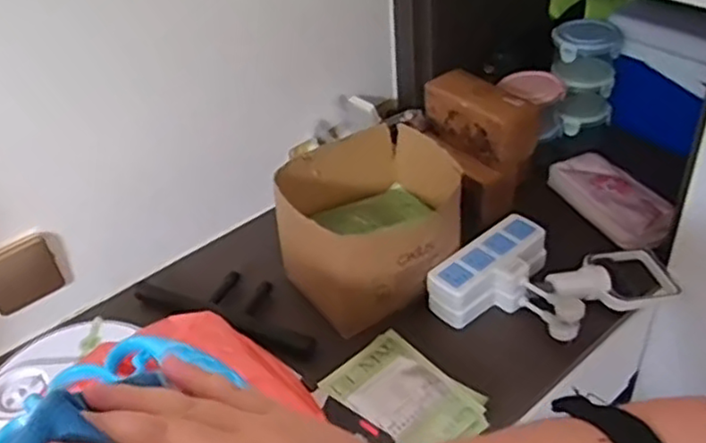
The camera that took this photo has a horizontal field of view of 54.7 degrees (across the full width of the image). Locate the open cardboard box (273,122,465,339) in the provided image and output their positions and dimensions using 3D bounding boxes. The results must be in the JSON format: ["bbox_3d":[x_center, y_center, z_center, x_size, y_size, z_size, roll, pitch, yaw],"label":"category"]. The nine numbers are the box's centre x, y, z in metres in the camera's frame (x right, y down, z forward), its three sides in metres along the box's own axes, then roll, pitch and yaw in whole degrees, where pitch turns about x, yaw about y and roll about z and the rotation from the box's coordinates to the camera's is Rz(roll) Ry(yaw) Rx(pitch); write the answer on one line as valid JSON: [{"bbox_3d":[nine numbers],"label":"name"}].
[{"bbox_3d":[0.026,0.003,0.915,0.230,0.151,0.209,-21,40,-18],"label":"open cardboard box"}]

